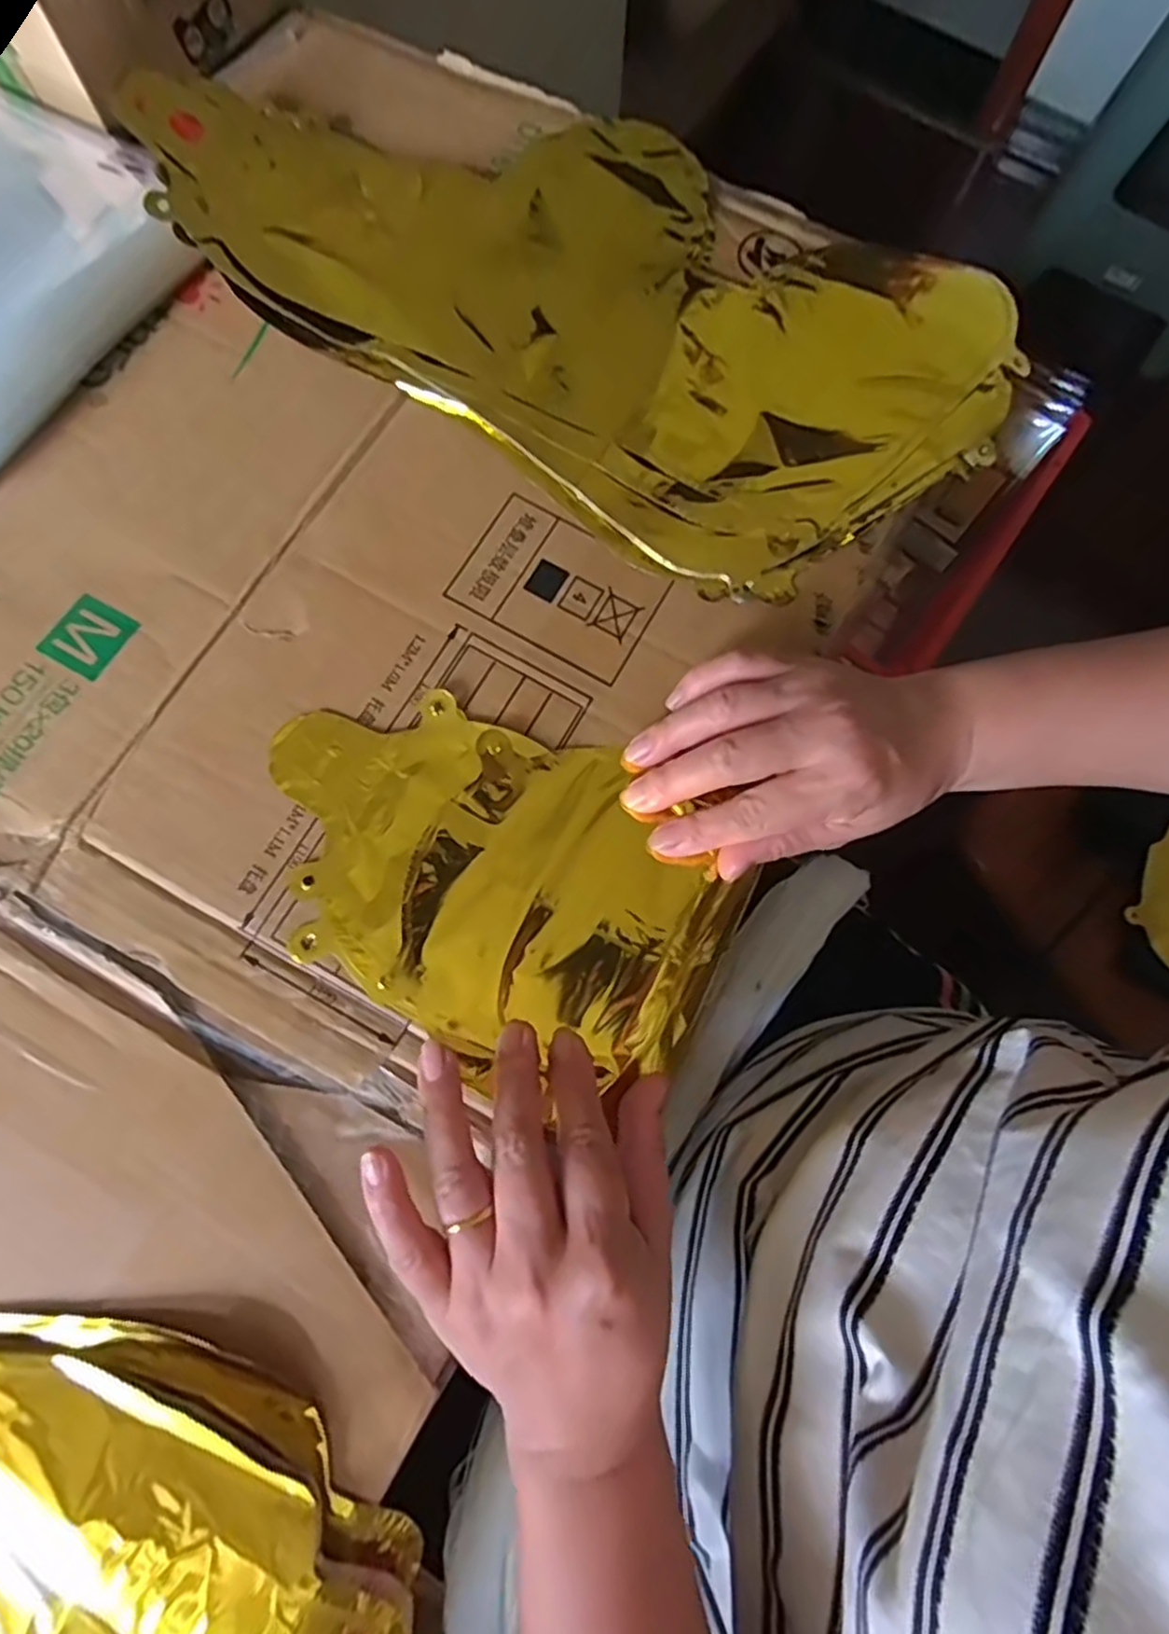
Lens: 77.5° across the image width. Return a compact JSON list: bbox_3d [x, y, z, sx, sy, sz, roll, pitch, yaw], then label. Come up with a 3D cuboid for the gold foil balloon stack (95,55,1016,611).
[{"bbox_3d":[0.008,-0.289,0.375,0.412,0.032,0.252,37,77,8],"label":"gold foil balloon stack"}]

